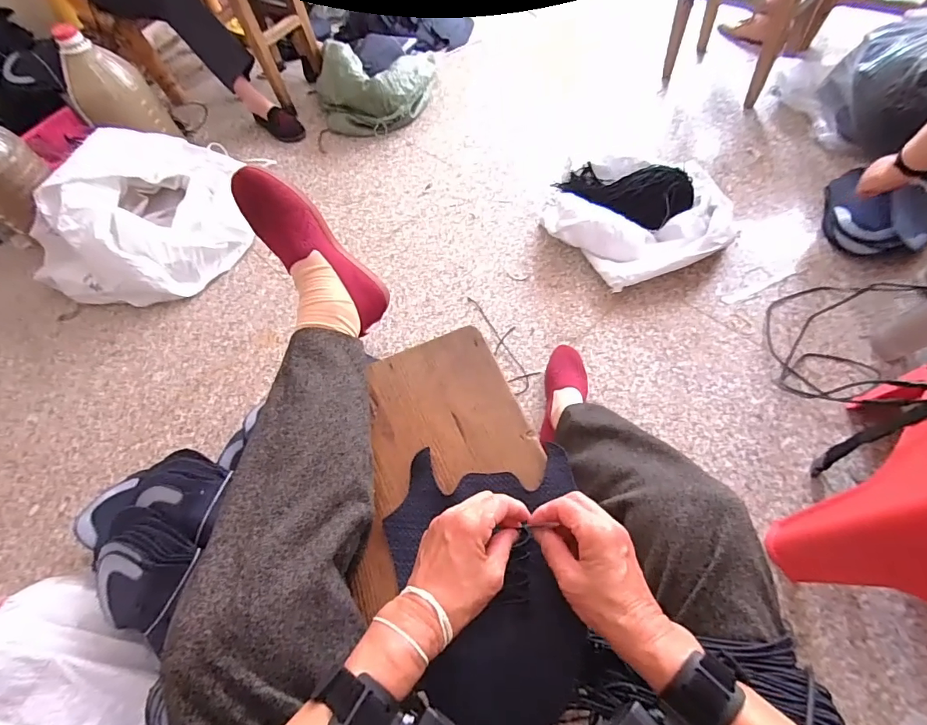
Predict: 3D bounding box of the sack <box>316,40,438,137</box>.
[{"bbox_3d":[-0.279,-0.891,1.440,0.393,0.172,0.301,-10,61,1],"label":"sack"}]

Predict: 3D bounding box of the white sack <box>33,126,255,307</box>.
[{"bbox_3d":[-0.839,-0.394,1.172,0.554,0.236,0.437,-37,63,-13],"label":"white sack"}]

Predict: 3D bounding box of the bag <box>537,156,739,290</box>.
[{"bbox_3d":[0.443,-0.382,1.107,0.464,0.132,0.382,-18,60,-3],"label":"bag"}]

